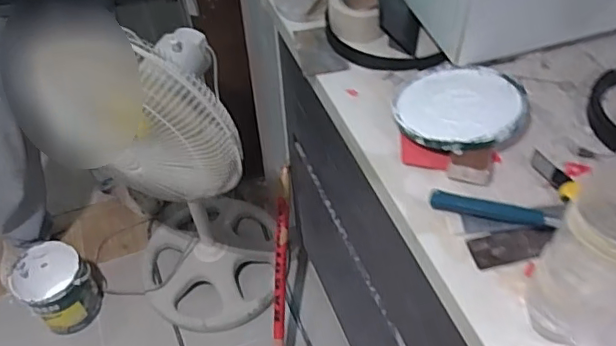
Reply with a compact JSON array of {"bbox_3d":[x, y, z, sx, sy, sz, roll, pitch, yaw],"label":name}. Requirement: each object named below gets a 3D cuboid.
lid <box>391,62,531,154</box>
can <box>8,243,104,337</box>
[{"bbox_3d":[0.206,-0.093,0.764,0.169,0.014,0.176,-7,40,6],"label":"lid"},{"bbox_3d":[-0.675,0.311,1.516,0.175,0.207,0.189,-1,51,1],"label":"can"}]

